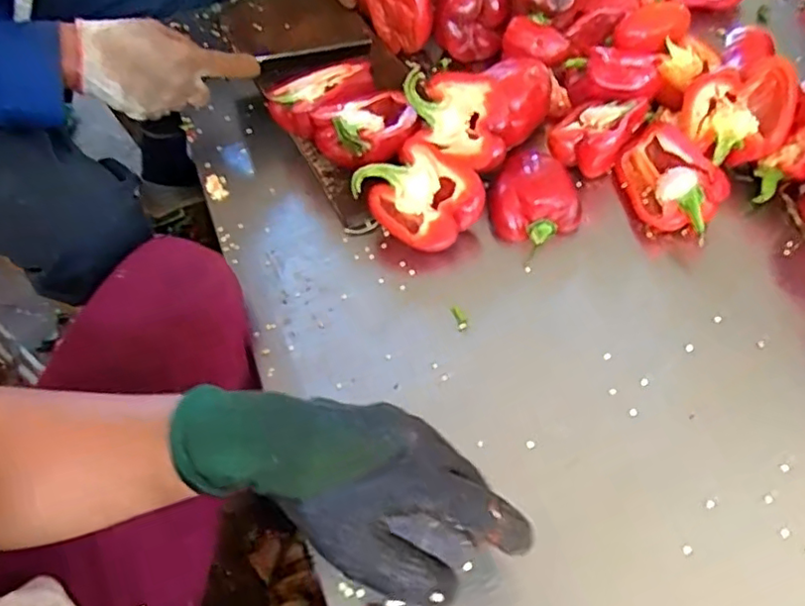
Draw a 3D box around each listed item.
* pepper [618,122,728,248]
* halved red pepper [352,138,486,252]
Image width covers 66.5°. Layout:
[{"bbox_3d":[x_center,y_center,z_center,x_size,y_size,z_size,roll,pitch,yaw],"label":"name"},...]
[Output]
[{"bbox_3d":[0.250,-0.118,0.581,0.072,0.048,0.129,-9,53,-1],"label":"pepper"},{"bbox_3d":[0.014,-0.106,0.574,0.094,0.034,0.119,-45,80,2],"label":"halved red pepper"}]

